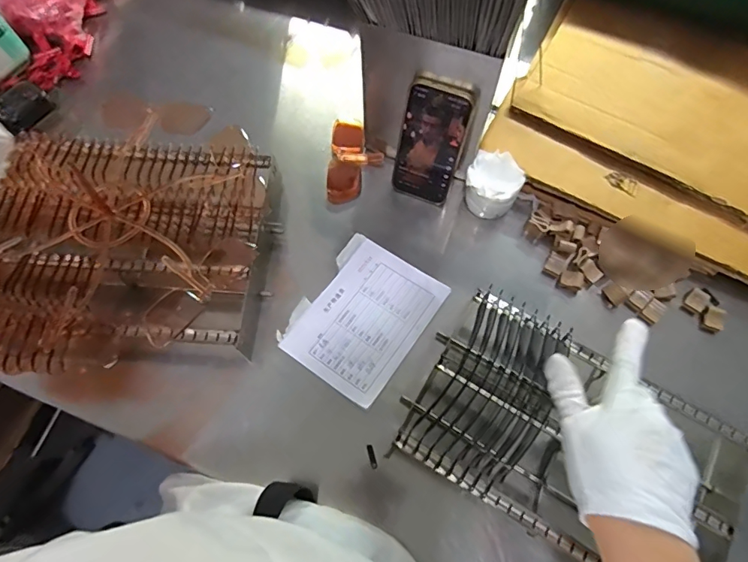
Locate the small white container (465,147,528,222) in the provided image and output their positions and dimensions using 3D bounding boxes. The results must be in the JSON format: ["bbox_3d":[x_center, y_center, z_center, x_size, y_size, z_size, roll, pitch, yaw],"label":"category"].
[{"bbox_3d":[0.150,-0.118,0.605,0.066,0.064,0.069,0,69,0],"label":"small white container"}]

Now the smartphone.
[{"bbox_3d":[0.067,-0.157,0.571,0.072,0.154,0.008,23,54,7],"label":"smartphone"}]

